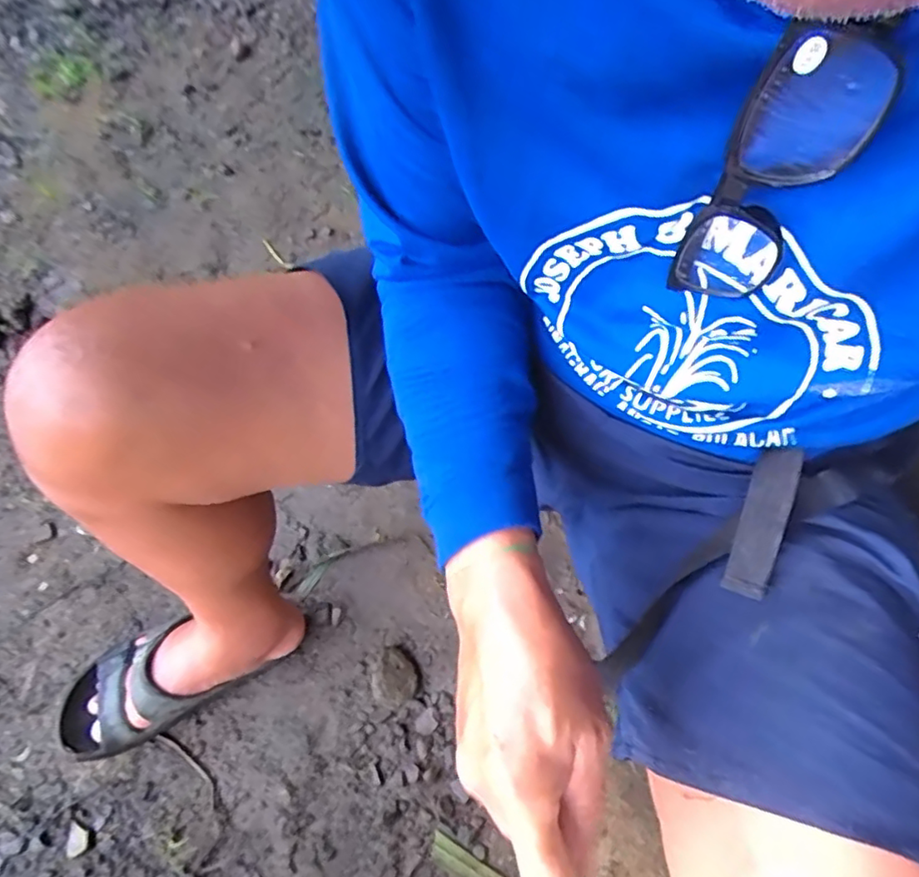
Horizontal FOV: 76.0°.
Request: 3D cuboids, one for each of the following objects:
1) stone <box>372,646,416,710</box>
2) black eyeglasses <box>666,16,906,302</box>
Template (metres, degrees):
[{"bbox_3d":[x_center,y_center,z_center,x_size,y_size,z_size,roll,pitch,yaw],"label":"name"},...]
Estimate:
[{"bbox_3d":[-0.079,0.288,0.703,0.057,0.038,0.062,36,74,16],"label":"stone"},{"bbox_3d":[0.115,-0.096,0.222,0.038,0.121,0.024,16,71,12],"label":"black eyeglasses"}]

